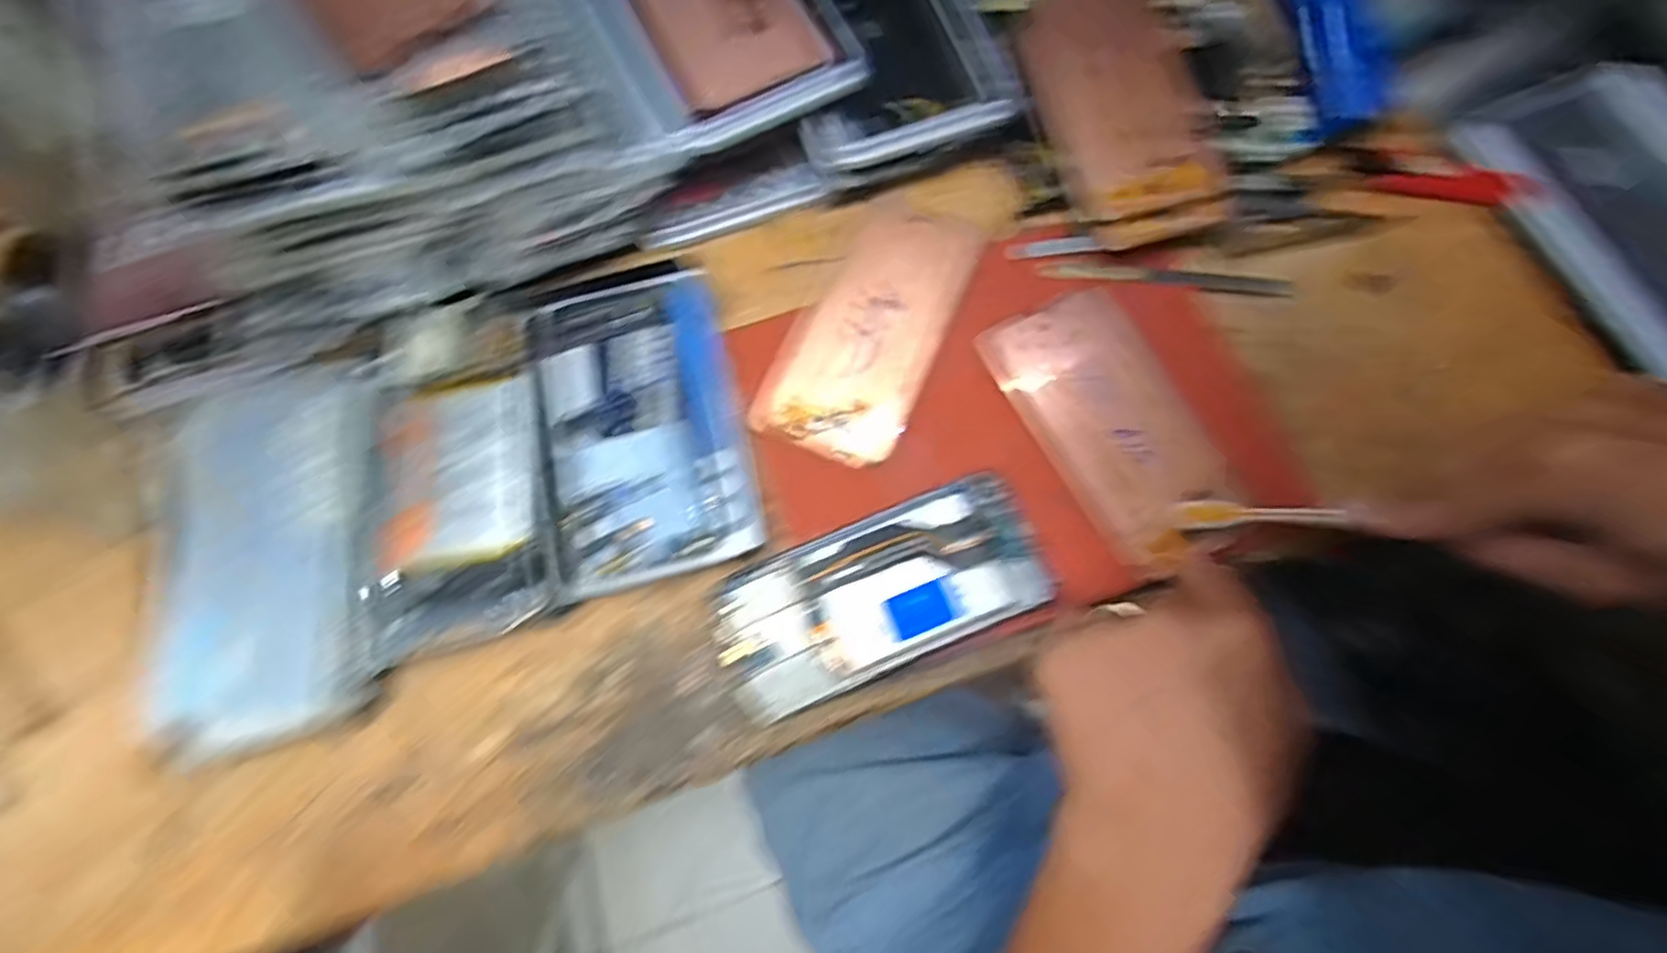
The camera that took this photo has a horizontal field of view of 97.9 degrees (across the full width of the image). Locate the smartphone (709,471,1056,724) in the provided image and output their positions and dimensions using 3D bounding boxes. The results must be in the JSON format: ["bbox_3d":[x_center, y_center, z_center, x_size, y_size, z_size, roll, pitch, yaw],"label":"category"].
[{"bbox_3d":[0.021,0.055,0.349,0.156,0.012,0.070,-23,74,-3],"label":"smartphone"}]

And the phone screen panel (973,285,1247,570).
[{"bbox_3d":[0.141,-0.030,0.367,0.075,0.009,0.140,-29,74,-4],"label":"phone screen panel"}]

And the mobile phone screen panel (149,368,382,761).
[{"bbox_3d":[-0.279,0.036,0.360,0.105,0.012,0.180,-10,74,1],"label":"mobile phone screen panel"}]

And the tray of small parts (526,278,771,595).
[{"bbox_3d":[-0.100,-0.028,0.383,0.104,0.013,0.159,-15,74,-1],"label":"tray of small parts"}]

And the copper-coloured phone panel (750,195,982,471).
[{"bbox_3d":[0.021,-0.084,0.397,0.078,0.011,0.156,23,77,9],"label":"copper-coloured phone panel"}]

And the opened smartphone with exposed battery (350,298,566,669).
[{"bbox_3d":[-0.195,-0.004,0.371,0.092,0.019,0.179,-13,74,0],"label":"opened smartphone with exposed battery"}]

